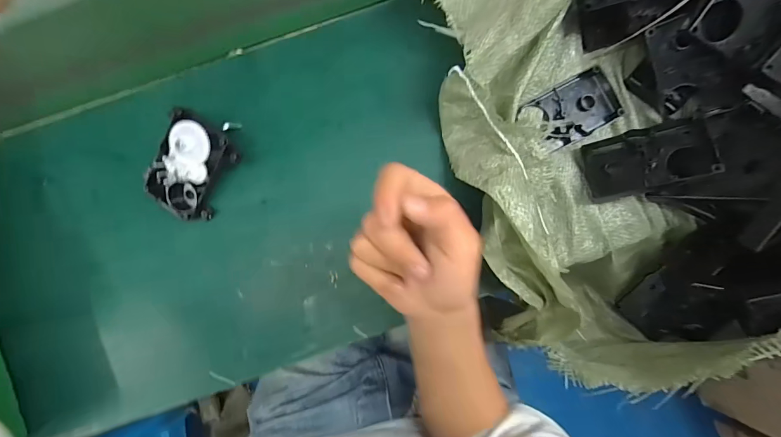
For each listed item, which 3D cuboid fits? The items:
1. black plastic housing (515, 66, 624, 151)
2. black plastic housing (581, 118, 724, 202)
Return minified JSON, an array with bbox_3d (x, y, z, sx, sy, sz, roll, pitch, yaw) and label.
[{"bbox_3d":[0.190,-0.114,0.392,0.092,0.014,0.058,-26,84,-2],"label":"black plastic housing"},{"bbox_3d":[0.248,-0.058,0.368,0.102,0.030,0.061,-17,87,42],"label":"black plastic housing"}]

